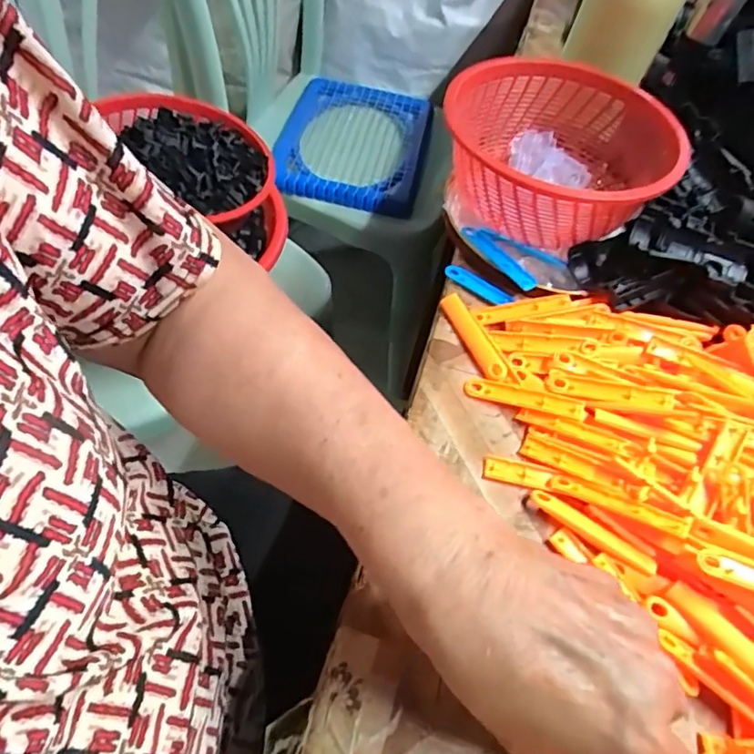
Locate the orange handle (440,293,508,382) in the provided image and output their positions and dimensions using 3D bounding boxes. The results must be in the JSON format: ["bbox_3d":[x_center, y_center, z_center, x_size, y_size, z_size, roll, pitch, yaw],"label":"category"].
[{"bbox_3d":[0.069,-0.029,0.401,0.015,0.008,0.077,-17,59,-18],"label":"orange handle"}]

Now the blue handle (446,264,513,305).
[{"bbox_3d":[0.077,-0.069,0.429,0.056,0.008,0.013,36,59,17],"label":"blue handle"}]

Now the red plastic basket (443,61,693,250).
[{"bbox_3d":[0.142,-0.174,0.455,0.170,0.075,0.173,4,55,-5],"label":"red plastic basket"}]

